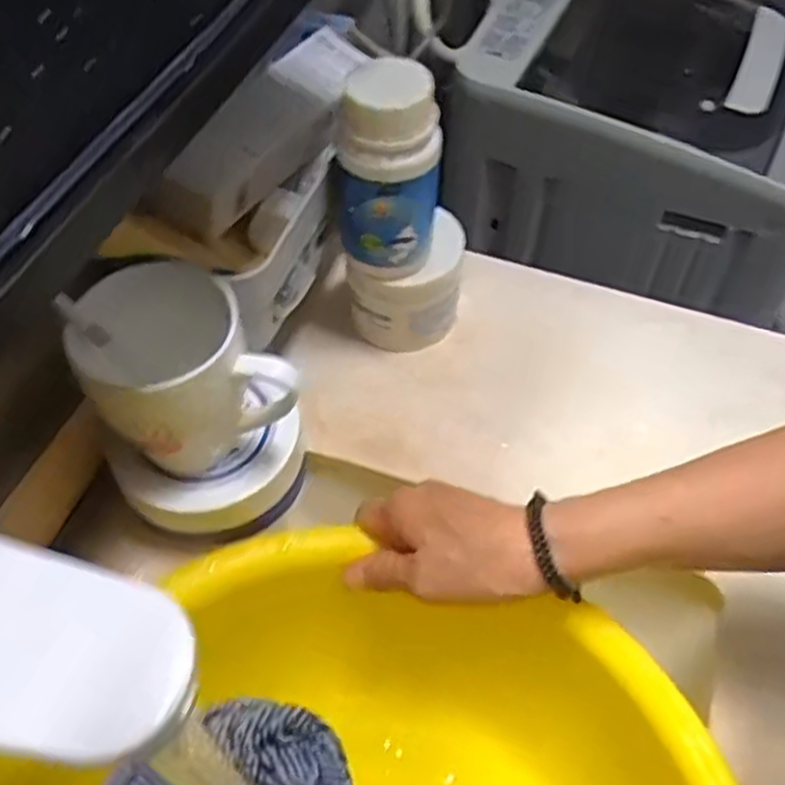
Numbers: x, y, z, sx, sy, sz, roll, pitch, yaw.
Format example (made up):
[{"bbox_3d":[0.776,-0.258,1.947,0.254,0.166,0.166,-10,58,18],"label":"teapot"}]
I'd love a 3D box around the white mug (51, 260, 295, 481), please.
[{"bbox_3d":[-0.113,-0.009,0.422,0.091,0.108,0.084,0,54,0],"label":"white mug"}]

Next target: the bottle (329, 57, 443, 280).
[{"bbox_3d":[-0.002,-0.134,0.477,0.059,0.127,0.052,17,56,12],"label":"bottle"}]

